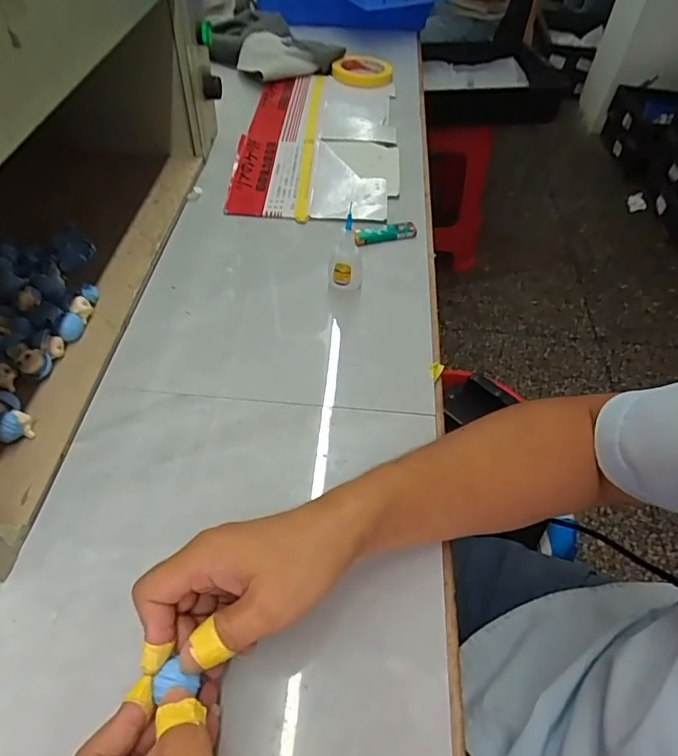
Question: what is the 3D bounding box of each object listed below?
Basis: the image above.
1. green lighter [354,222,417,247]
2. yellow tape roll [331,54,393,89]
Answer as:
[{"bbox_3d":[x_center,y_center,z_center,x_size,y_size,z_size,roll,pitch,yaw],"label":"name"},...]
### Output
[{"bbox_3d":[0.057,-0.179,0.644,0.079,0.008,0.024,-11,52,-13],"label":"green lighter"},{"bbox_3d":[0.039,-0.558,0.955,0.094,0.021,0.094,2,51,-3],"label":"yellow tape roll"}]

